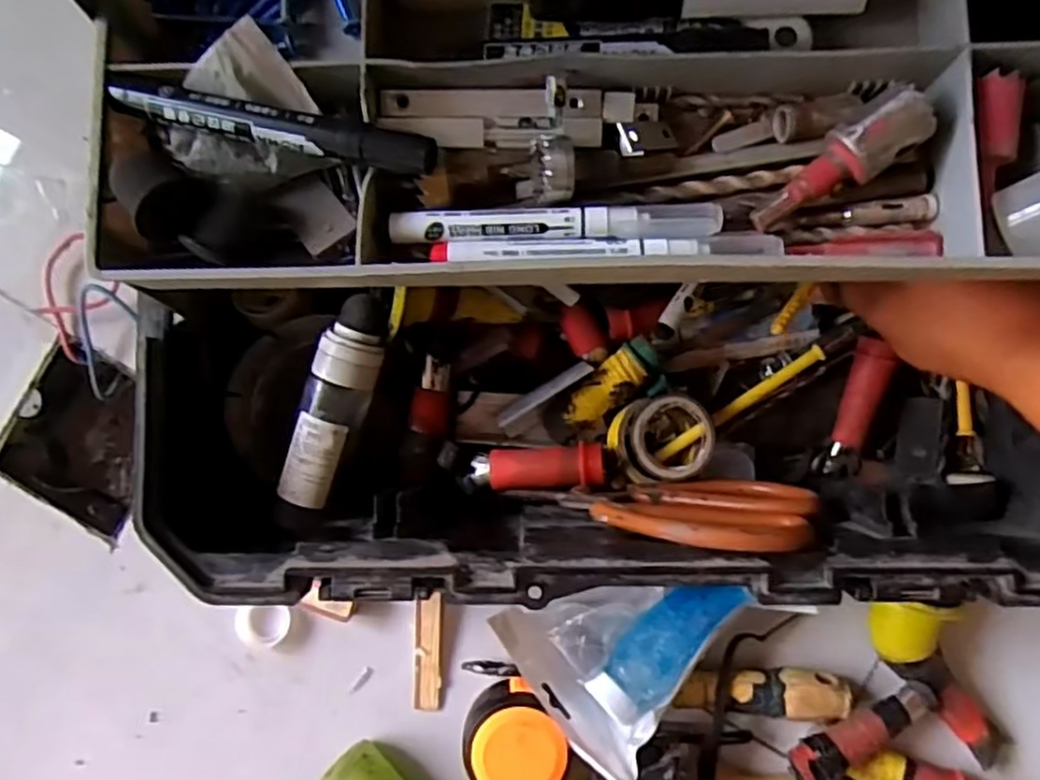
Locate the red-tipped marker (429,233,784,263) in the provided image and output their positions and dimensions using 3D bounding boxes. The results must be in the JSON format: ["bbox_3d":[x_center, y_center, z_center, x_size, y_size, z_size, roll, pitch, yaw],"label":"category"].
[{"bbox_3d":[0.032,-0.053,0.277,0.130,0.009,0.009,-1,87,-4],"label":"red-tipped marker"}]

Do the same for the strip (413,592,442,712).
[{"bbox_3d":[-0.058,0.165,0.465,0.017,0.008,0.073,1,90,3],"label":"strip"}]

